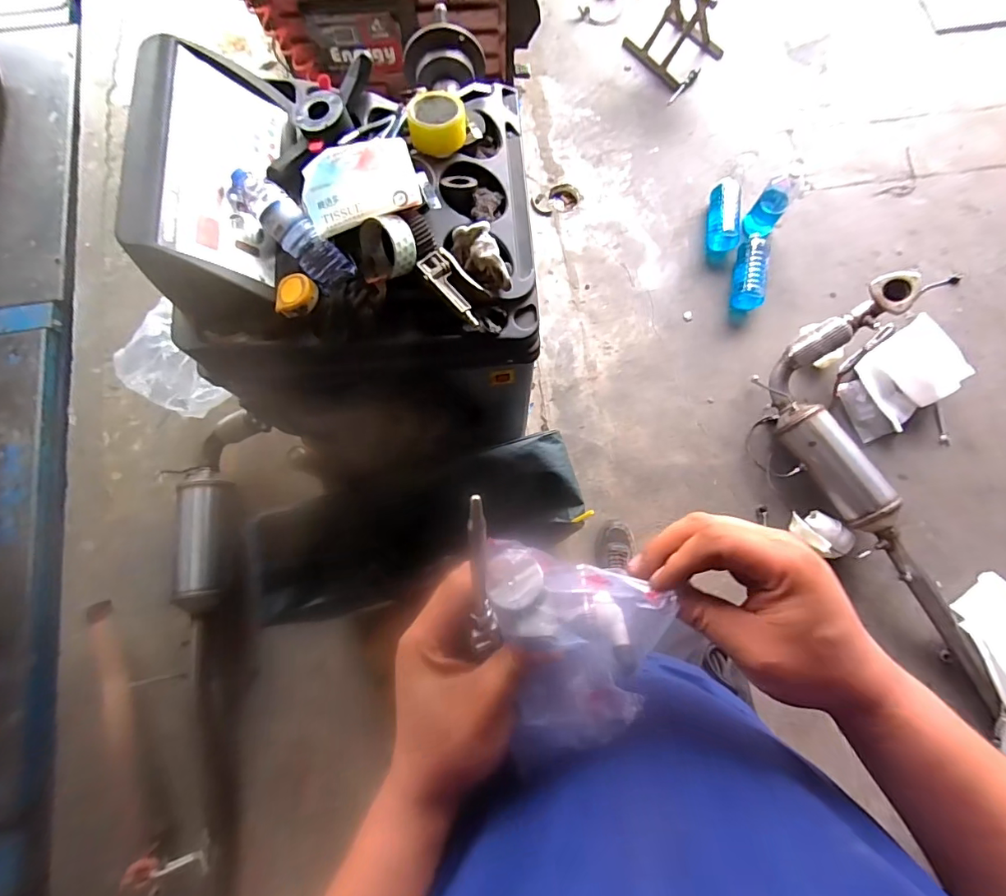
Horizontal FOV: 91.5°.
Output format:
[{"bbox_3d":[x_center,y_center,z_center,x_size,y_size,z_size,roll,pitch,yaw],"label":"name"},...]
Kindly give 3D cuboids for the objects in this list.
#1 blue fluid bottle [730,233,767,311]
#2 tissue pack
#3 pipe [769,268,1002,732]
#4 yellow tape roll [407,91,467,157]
[{"bbox_3d":[0.766,-0.551,1.522,0.075,0.069,0.262,9,77,2],"label":"blue fluid bottle"},{"bbox_3d":[-0.202,-0.377,0.693,0.159,0.058,0.098,-16,75,-3],"label":"tissue pack"},{"bbox_3d":[0.988,0.112,1.287,0.369,0.233,1.118,-7,77,-1],"label":"pipe"},{"bbox_3d":[-0.107,-0.537,0.807,0.093,0.045,0.091,0,77,0],"label":"yellow tape roll"}]

